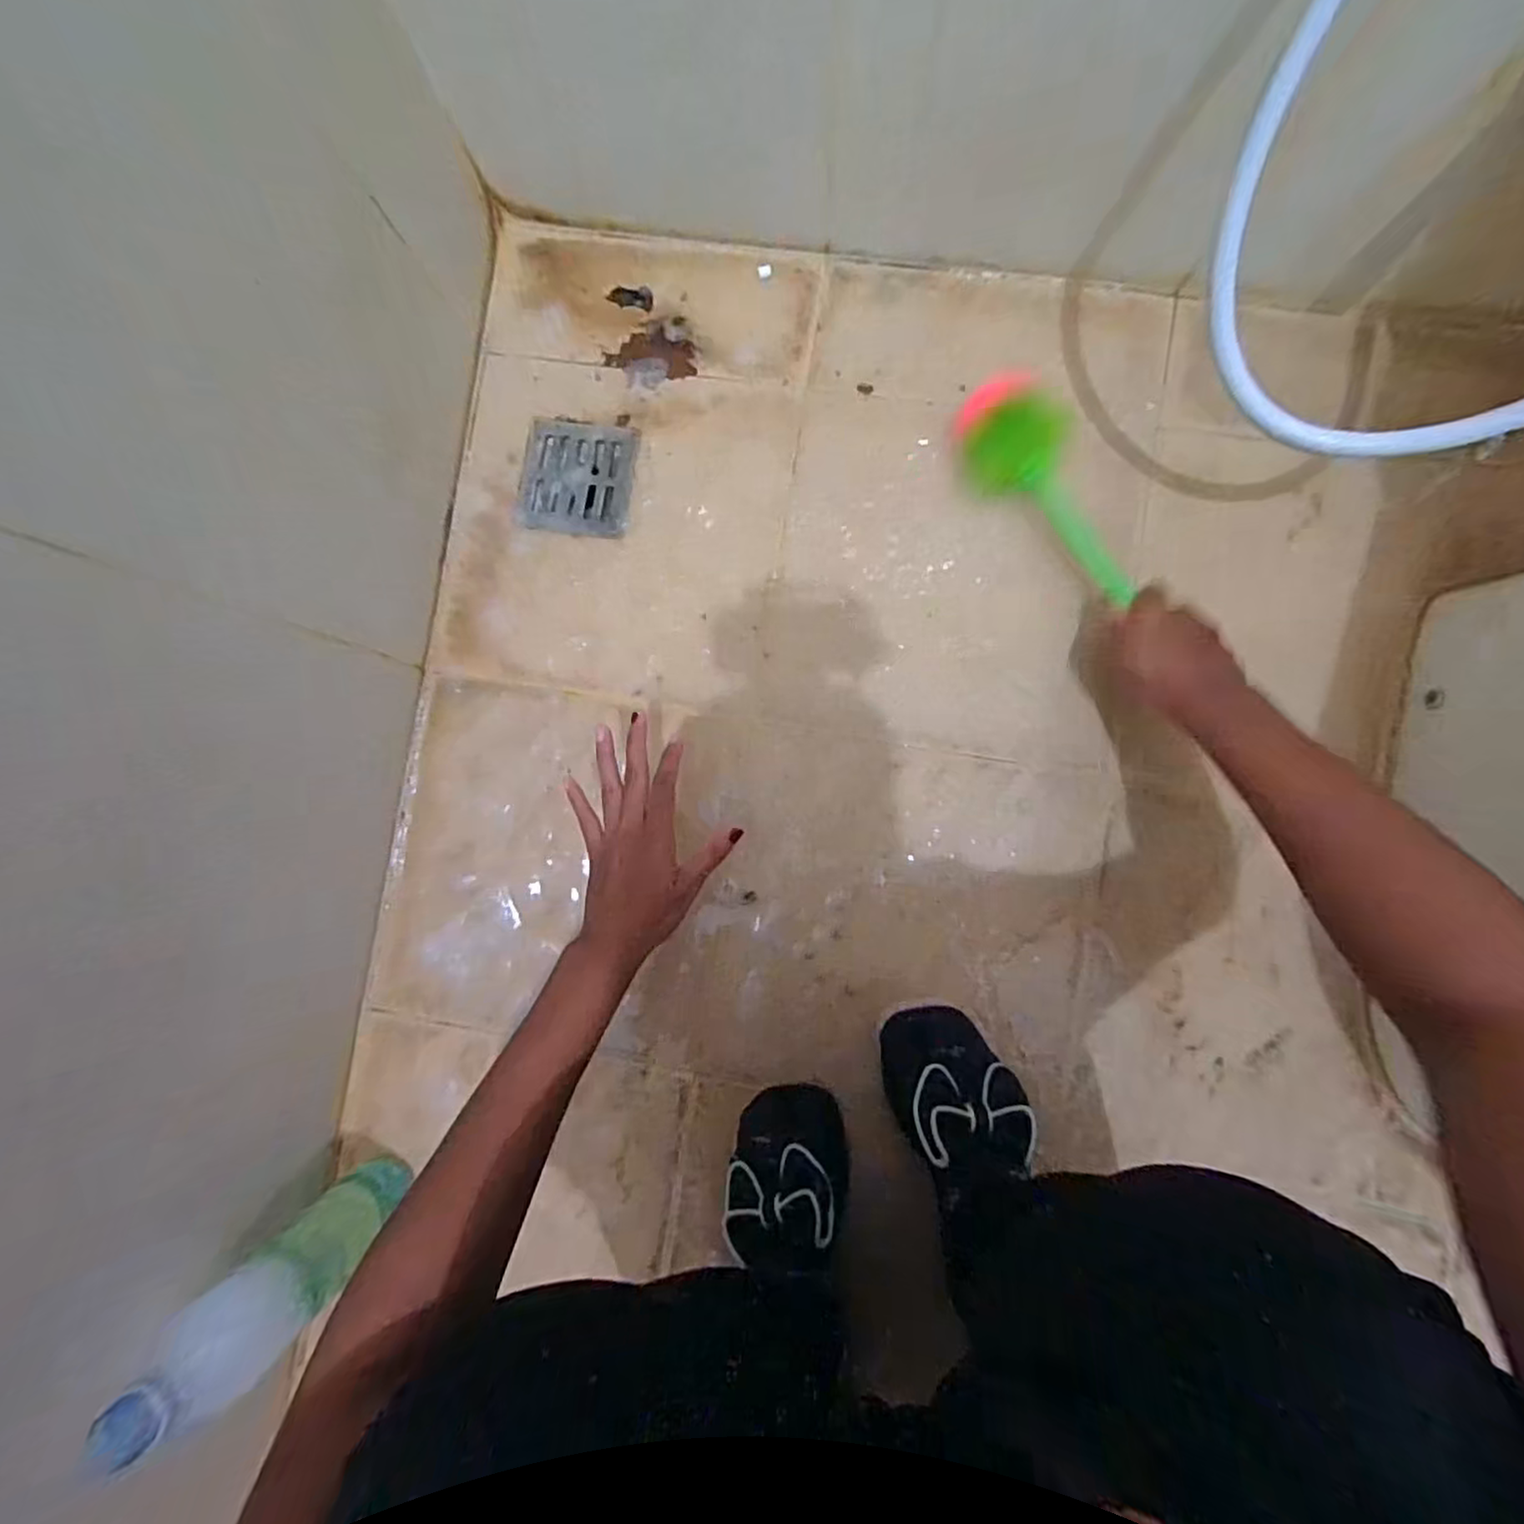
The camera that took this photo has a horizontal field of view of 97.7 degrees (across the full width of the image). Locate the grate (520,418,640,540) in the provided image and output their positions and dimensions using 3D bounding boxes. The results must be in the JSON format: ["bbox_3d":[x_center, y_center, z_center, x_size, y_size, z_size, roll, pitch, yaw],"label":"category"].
[{"bbox_3d":[-0.164,-0.254,0.596,0.098,0.004,0.101,8,87,5],"label":"grate"}]

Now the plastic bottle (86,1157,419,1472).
[{"bbox_3d":[-0.339,0.372,0.470,0.055,0.233,0.062,-45,84,1],"label":"plastic bottle"}]

